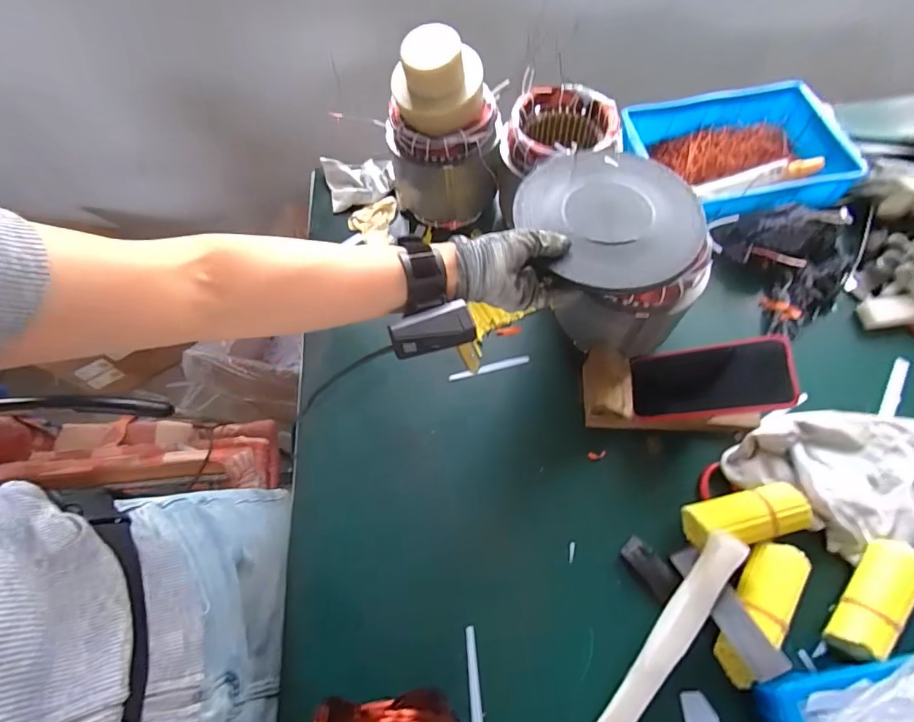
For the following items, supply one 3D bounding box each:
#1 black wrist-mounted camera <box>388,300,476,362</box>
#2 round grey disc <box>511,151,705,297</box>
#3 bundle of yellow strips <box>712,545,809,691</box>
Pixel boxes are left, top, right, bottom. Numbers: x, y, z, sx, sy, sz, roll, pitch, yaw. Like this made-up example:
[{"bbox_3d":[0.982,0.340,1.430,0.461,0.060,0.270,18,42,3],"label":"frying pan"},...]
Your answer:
[{"bbox_3d":[-0.020,-0.023,0.397,0.068,0.023,0.031,-18,65,-5],"label":"black wrist-mounted camera"},{"bbox_3d":[0.170,-0.156,0.506,0.188,0.014,0.185,-1,64,2],"label":"round grey disc"},{"bbox_3d":[0.300,0.247,0.473,0.045,0.038,0.138,32,70,16],"label":"bundle of yellow strips"}]

